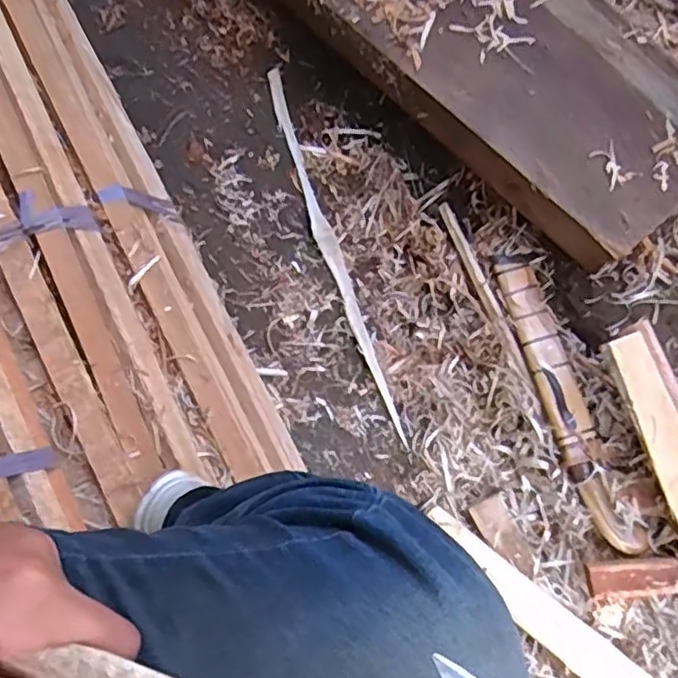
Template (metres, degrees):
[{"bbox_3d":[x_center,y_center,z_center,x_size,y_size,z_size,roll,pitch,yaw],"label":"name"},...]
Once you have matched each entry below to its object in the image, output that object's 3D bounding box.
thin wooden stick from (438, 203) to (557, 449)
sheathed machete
[{"bbox_3d":[0.243,-0.032,1.043,0.022,0.023,0.410,-20,75,-4],"label":"thin wooden stick"},{"bbox_3d":[0.328,0.086,1.002,0.071,0.042,0.464,-18,74,-3],"label":"sheathed machete"}]

